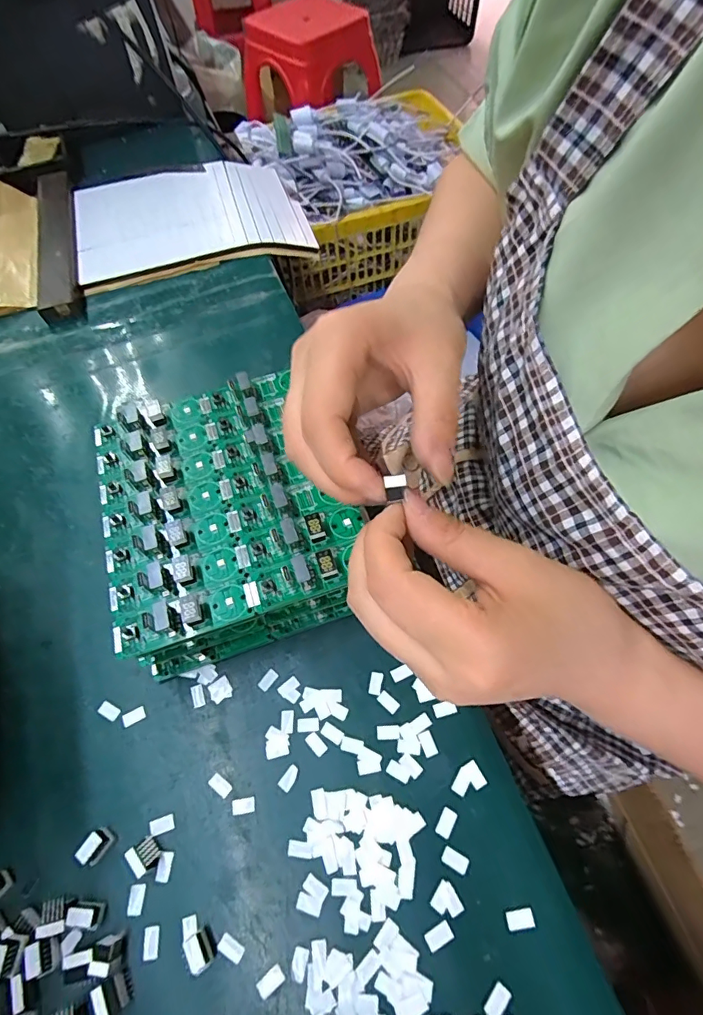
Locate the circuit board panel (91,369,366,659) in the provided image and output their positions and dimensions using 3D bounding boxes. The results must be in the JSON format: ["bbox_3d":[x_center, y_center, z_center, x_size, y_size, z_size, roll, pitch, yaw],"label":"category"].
[{"bbox_3d":[-0.076,-0.009,0.263,0.125,0.013,0.145,-18,62,-7],"label":"circuit board panel"}]

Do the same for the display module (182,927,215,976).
[{"bbox_3d":[-0.065,0.190,0.204,0.008,0.011,0.012,-30,65,-13],"label":"display module"}]

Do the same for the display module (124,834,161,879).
[{"bbox_3d":[-0.096,0.162,0.221,0.012,0.008,0.013,-36,66,-16],"label":"display module"}]

